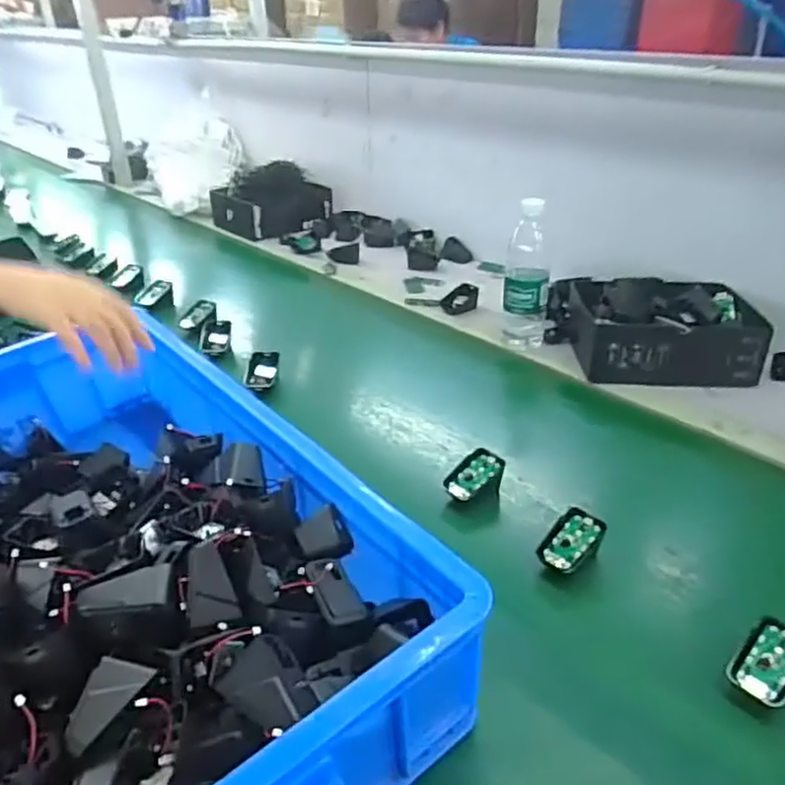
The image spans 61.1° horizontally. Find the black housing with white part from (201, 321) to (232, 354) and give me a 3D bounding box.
[{"bbox_3d":[-0.282,-0.088,1.066,0.046,0.018,0.064,4,57,-13],"label":"black housing with white part"}]

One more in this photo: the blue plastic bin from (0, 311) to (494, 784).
[{"bbox_3d":[-0.278,0.141,0.578,0.387,0.143,0.634,-24,38,-33],"label":"blue plastic bin"}]

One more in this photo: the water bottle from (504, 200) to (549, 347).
[{"bbox_3d":[0.203,-0.177,0.992,0.066,0.210,0.078,6,31,11],"label":"water bottle"}]

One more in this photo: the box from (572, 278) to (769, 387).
[{"bbox_3d":[0.404,-0.098,0.993,0.253,0.088,0.204,2,31,4],"label":"box"}]

